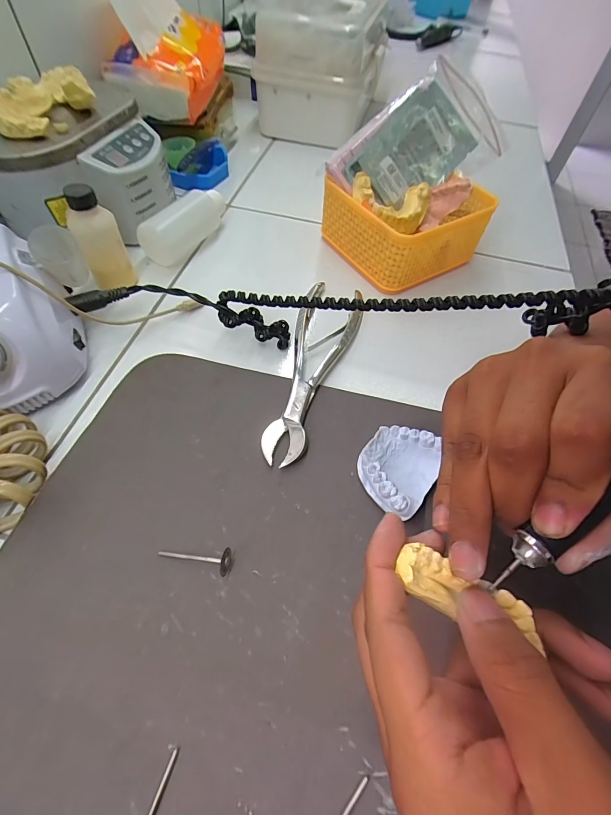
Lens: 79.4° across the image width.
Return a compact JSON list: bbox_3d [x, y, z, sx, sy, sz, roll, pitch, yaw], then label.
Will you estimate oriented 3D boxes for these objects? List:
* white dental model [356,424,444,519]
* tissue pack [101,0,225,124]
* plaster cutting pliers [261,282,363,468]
[{"bbox_3d":[0.063,0.041,0.253,0.049,0.023,0.057,35,61,17],"label":"white dental model"},{"bbox_3d":[-0.169,-0.455,0.451,0.107,0.111,0.165,9,57,1],"label":"tissue pack"},{"bbox_3d":[0.011,-0.039,0.304,0.052,0.019,0.191,12,57,3],"label":"plaster cutting pliers"}]

